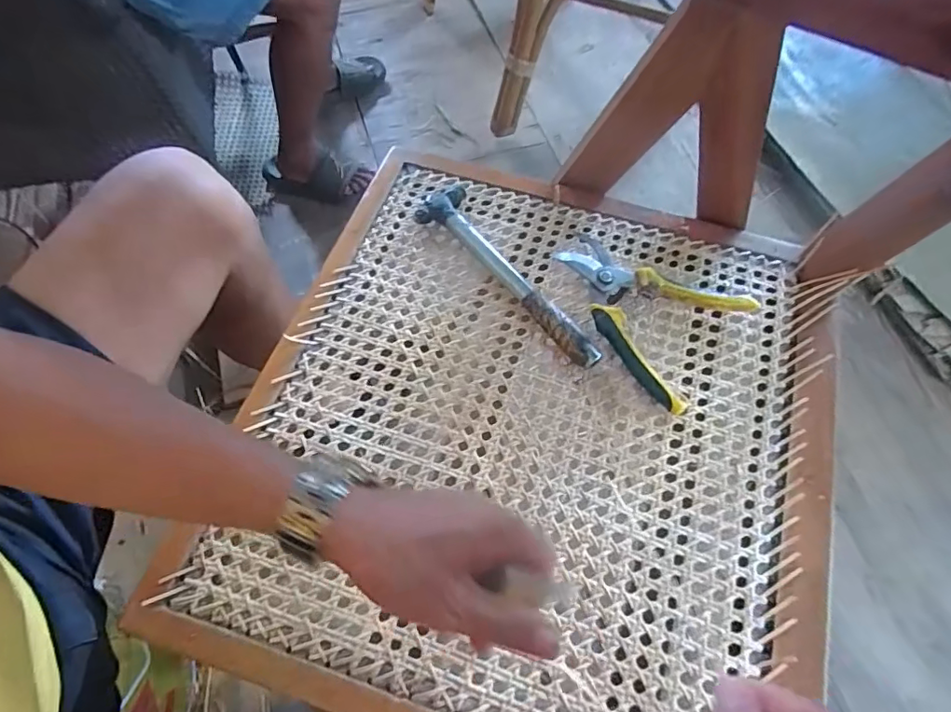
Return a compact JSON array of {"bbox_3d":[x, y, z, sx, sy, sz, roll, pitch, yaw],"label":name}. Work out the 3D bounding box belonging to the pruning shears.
[{"bbox_3d":[0.144,-0.044,0.480,0.167,0.021,0.132,34,68,14],"label":"pruning shears"}]

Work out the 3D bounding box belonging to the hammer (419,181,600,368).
[{"bbox_3d":[0.025,-0.077,0.492,0.050,0.027,0.237,-31,68,-15],"label":"hammer"}]

